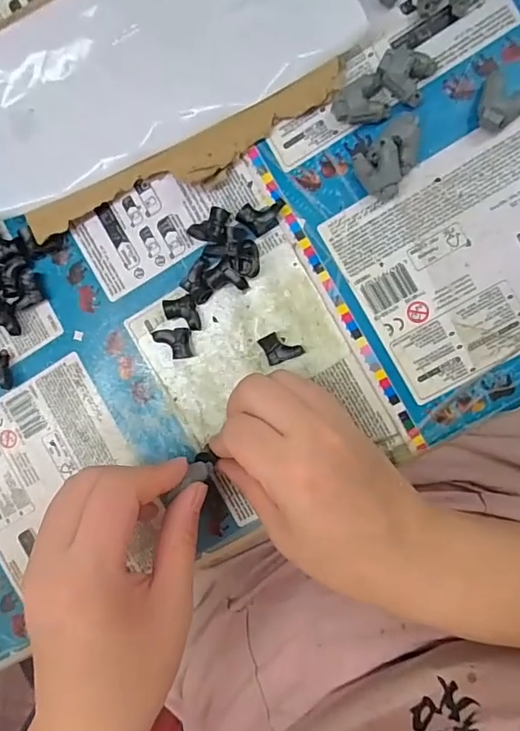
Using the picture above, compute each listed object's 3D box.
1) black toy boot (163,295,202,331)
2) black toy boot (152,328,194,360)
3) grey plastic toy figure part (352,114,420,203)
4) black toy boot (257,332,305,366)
[{"bbox_3d":[-0.043,-0.028,0.261,0.017,0.010,0.019,-8,93,7],"label":"black toy boot"},{"bbox_3d":[-0.048,-0.012,0.263,0.020,0.010,0.017,-5,93,7],"label":"black toy boot"},{"bbox_3d":[0.066,-0.103,0.238,0.037,0.015,0.027,-40,89,8],"label":"grey plastic toy figure part"},{"bbox_3d":[0.012,-0.010,0.257,0.020,0.006,0.016,-24,91,8],"label":"black toy boot"}]

